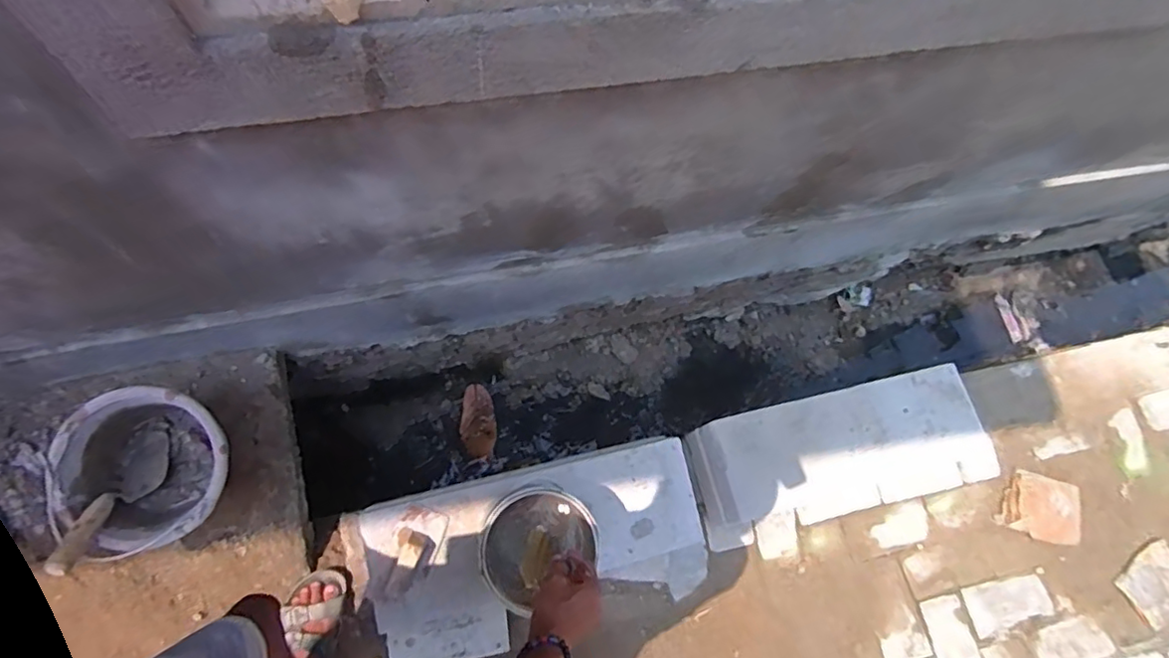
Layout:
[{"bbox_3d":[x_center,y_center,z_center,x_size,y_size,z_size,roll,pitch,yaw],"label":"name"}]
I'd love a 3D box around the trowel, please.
[{"bbox_3d":[-0.770,0.275,0.997,0.077,0.053,0.266,8,36,0],"label":"trowel"}]

